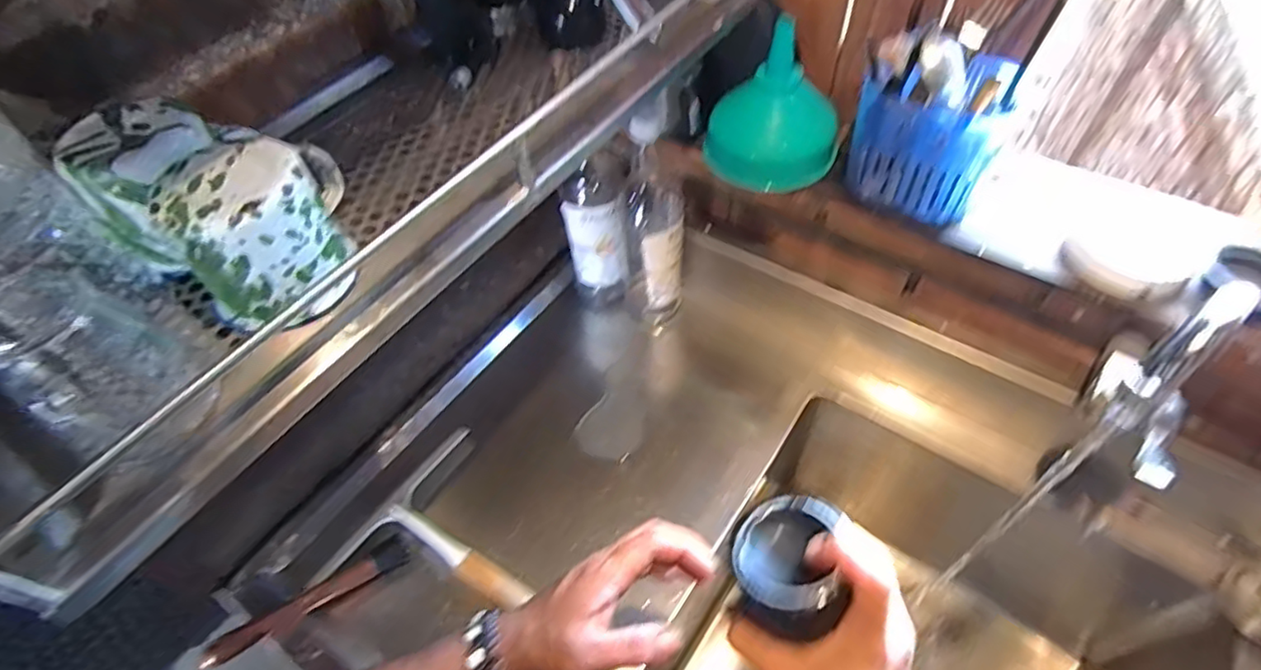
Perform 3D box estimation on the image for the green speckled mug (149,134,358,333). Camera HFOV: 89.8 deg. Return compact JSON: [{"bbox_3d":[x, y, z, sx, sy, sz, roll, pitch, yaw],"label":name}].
[{"bbox_3d":[-0.213,-0.062,0.374,0.095,0.085,0.080,-29,57,-18],"label":"green speckled mug"}]

